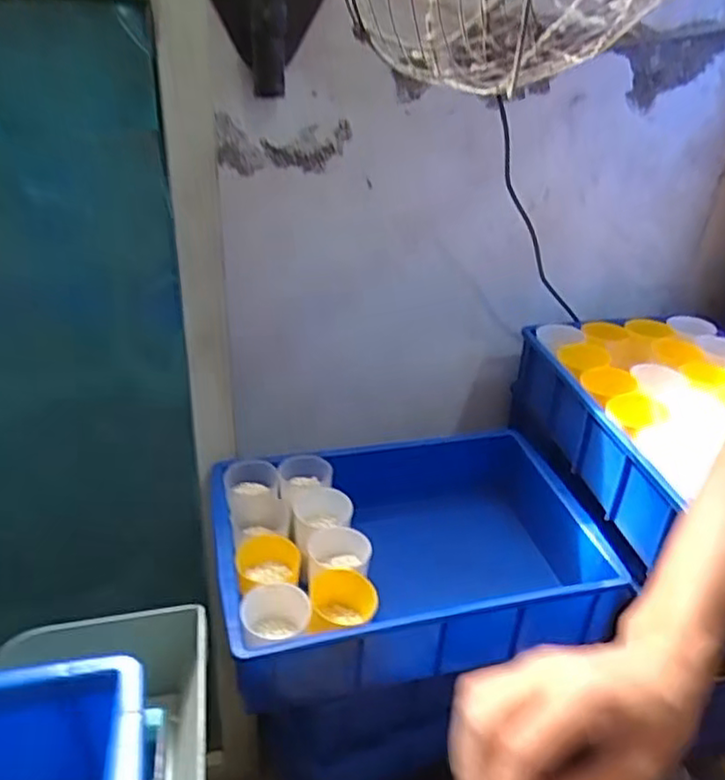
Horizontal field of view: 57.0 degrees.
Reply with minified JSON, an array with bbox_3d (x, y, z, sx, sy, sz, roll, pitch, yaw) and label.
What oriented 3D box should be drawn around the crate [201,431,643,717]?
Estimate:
[{"bbox_3d":[0.050,0.185,0.746,0.395,0.107,0.268,-5,31,-13],"label":"crate"}]

